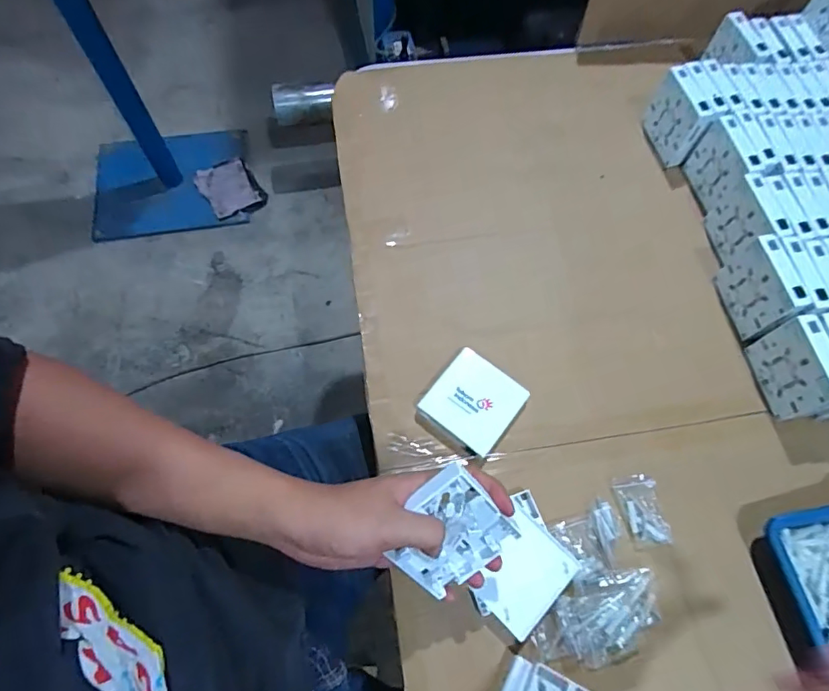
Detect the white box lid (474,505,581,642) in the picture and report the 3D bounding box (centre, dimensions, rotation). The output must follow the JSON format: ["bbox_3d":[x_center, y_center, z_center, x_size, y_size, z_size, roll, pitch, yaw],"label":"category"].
[{"bbox_3d":[0.097,0.204,0.456,0.083,0.009,0.074,-40,73,-17],"label":"white box lid"}]

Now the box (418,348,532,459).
[{"bbox_3d":[0.061,0.060,0.530,0.086,0.026,0.086,36,70,13],"label":"box"}]

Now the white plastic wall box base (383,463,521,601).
[{"bbox_3d":[0.023,0.144,0.386,0.086,0.017,0.087,-40,116,3],"label":"white plastic wall box base"}]

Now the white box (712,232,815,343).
[{"bbox_3d":[0.375,-0.060,0.552,0.023,0.083,0.087,-9,67,-5],"label":"white box"}]

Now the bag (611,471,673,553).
[{"bbox_3d":[0.222,0.160,0.492,0.042,0.007,0.066,-12,67,-7],"label":"bag"}]

